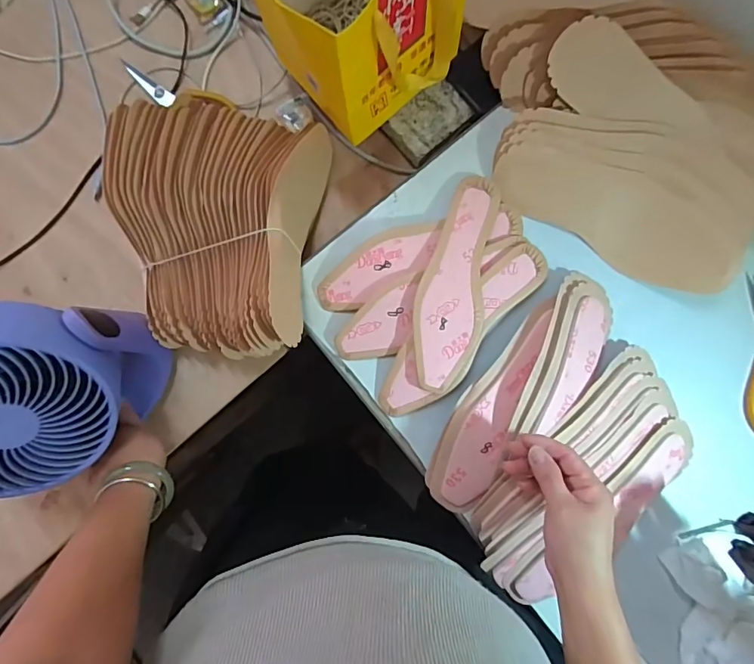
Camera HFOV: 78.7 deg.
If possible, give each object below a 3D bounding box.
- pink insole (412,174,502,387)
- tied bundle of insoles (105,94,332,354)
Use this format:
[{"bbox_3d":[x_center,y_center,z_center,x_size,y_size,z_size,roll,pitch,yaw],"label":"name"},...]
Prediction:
[{"bbox_3d":[0.086,-0.057,0.513,0.073,0.018,0.239,11,84,-2],"label":"pink insole"},{"bbox_3d":[-0.187,-0.117,0.521,0.228,0.117,0.278,5,87,1],"label":"tied bundle of insoles"}]

